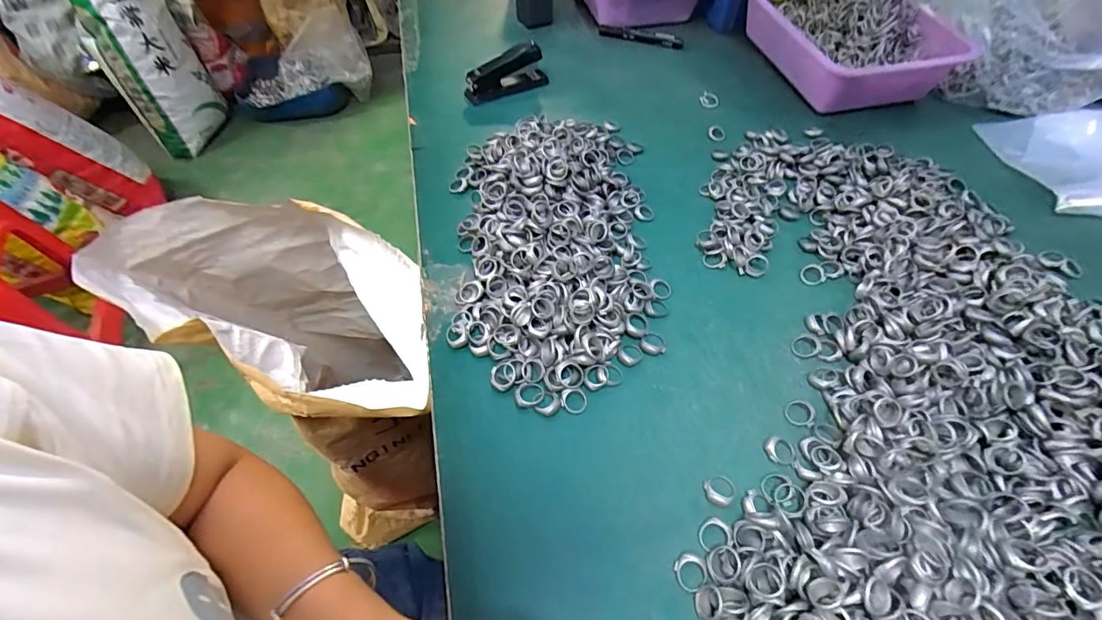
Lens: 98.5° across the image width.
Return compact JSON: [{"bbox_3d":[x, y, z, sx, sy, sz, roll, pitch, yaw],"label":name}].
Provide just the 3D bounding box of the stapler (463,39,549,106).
[{"bbox_3d":[-0.062,-0.346,0.686,0.125,0.050,0.029,-24,56,-17],"label":"stapler"}]

